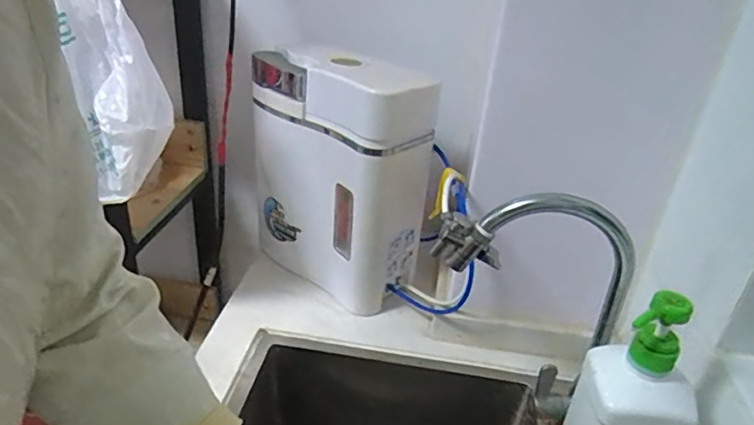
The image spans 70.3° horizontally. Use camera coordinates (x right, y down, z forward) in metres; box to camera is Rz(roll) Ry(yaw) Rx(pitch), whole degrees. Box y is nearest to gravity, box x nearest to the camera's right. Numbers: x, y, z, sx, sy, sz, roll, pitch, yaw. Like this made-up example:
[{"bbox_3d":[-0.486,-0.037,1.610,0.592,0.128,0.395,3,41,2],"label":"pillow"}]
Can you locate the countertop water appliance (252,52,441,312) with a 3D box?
[{"bbox_3d":[-0.062,-0.050,0.798,0.259,0.338,0.111,25,34,33],"label":"countertop water appliance"}]

